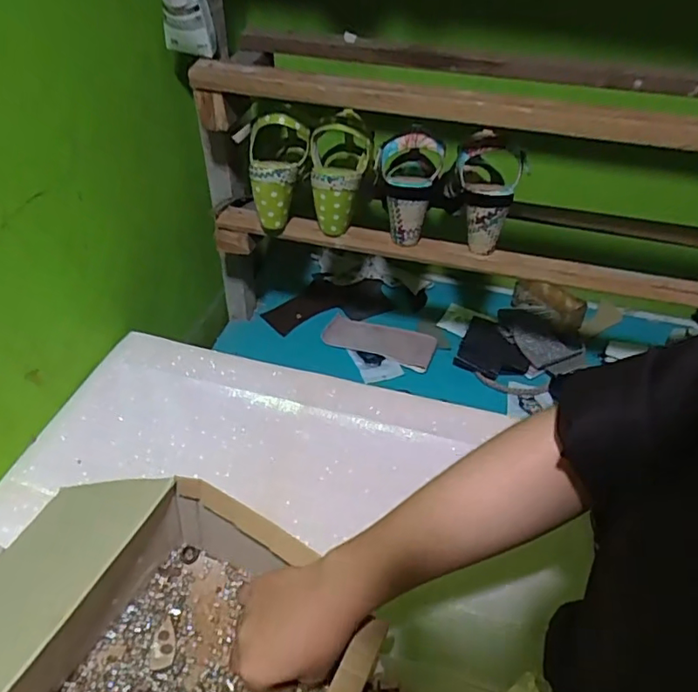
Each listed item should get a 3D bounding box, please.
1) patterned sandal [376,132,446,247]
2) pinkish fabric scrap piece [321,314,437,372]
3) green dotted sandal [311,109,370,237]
[{"bbox_3d":[0.076,-0.204,0.720,0.080,0.137,0.084,4,42,2],"label":"patterned sandal"},{"bbox_3d":[0.053,-0.011,0.969,0.185,0.017,0.087,14,43,13],"label":"pinkish fabric scrap piece"},{"bbox_3d":[-0.015,-0.217,0.729,0.082,0.139,0.061,5,42,3],"label":"green dotted sandal"}]

